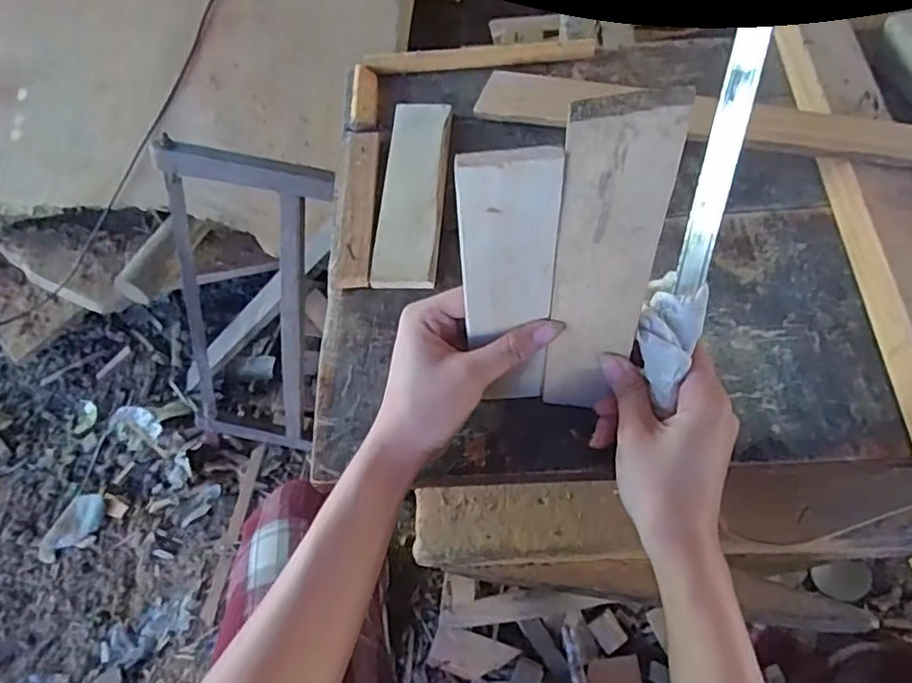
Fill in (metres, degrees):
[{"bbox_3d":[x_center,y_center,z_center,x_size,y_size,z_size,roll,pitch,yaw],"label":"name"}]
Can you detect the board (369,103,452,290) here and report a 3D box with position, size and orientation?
[{"bbox_3d":[-0.035,-0.128,0.527,0.049,0.004,0.199,4,60,1],"label":"board"}]

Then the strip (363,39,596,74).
[{"bbox_3d":[0.023,-0.272,0.605,0.214,0.014,0.019,-3,54,-1],"label":"strip"}]

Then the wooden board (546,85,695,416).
[{"bbox_3d":[0.076,-0.031,0.338,0.049,0.211,0.010,7,50,7],"label":"wooden board"}]

